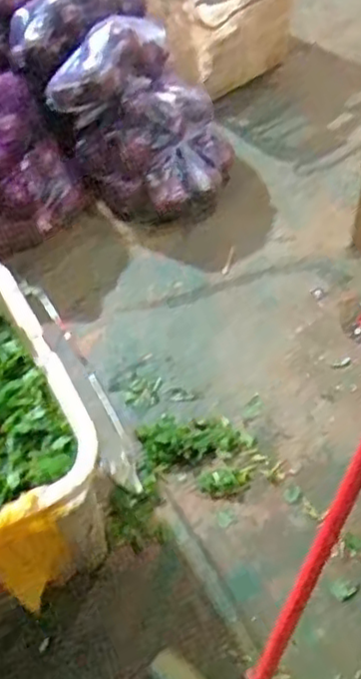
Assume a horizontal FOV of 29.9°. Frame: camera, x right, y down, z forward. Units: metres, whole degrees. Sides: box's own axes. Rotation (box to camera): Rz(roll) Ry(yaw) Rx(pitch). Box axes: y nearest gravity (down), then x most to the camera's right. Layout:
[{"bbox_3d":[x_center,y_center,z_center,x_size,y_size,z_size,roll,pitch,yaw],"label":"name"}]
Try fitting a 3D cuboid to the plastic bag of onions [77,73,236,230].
[{"bbox_3d":[-0.060,-0.479,1.693,0.315,0.285,0.337,17,54,16],"label":"plastic bag of onions"}]

